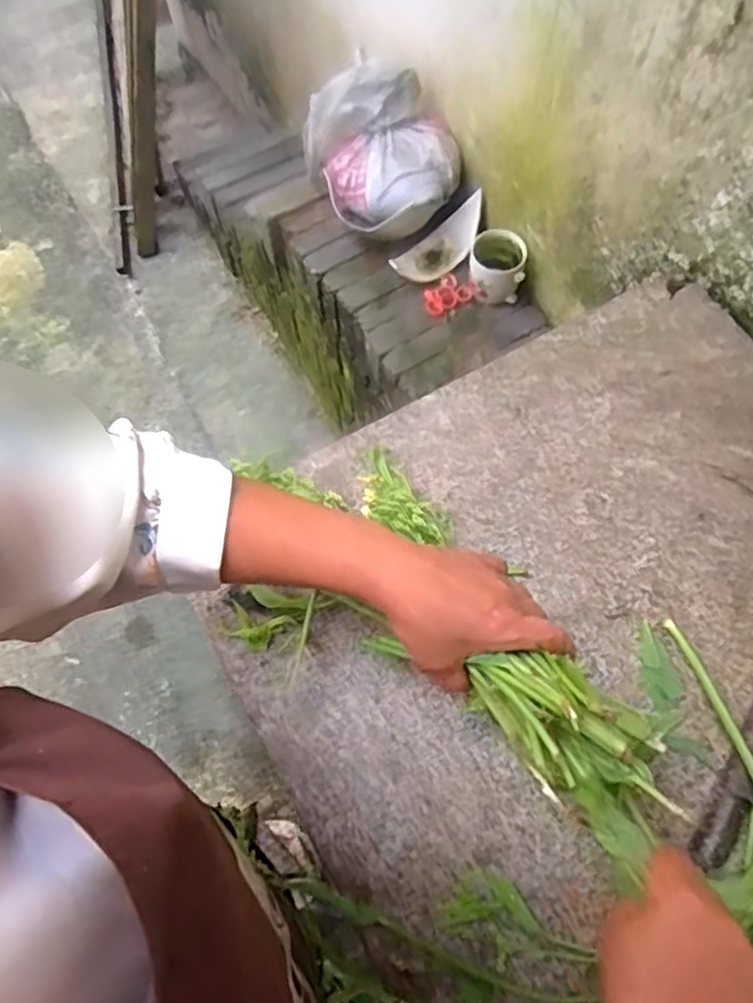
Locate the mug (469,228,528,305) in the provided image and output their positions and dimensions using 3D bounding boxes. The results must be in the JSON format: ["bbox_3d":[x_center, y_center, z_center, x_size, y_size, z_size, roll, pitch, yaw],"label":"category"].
[{"bbox_3d":[0.176,-0.345,0.991,0.079,0.068,0.083,11,68,5],"label":"mug"}]

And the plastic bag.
[{"bbox_3d":[0.015,-0.512,0.991,0.193,0.155,0.196,-18,68,-8],"label":"plastic bag"}]

